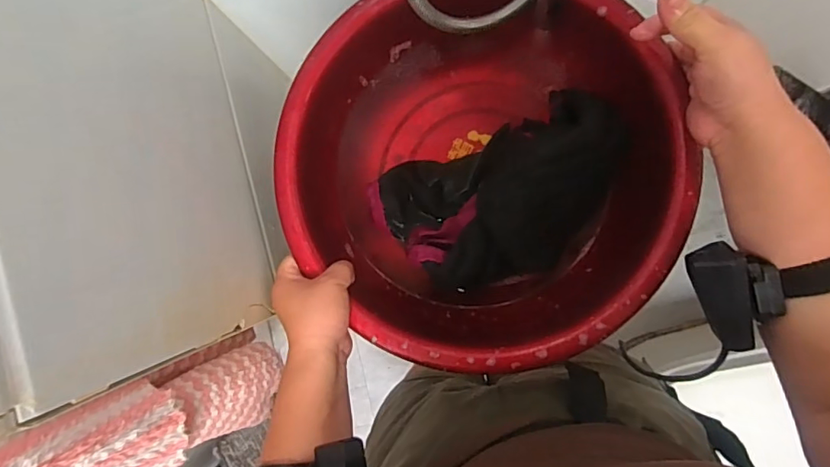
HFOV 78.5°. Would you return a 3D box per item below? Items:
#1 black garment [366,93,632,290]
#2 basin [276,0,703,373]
[{"bbox_3d":[0.091,-0.033,0.500,0.243,0.092,0.149,-24,89,4],"label":"black garment"},{"bbox_3d":[0.051,-0.060,0.499,0.334,0.140,0.347,0,90,4],"label":"basin"}]

